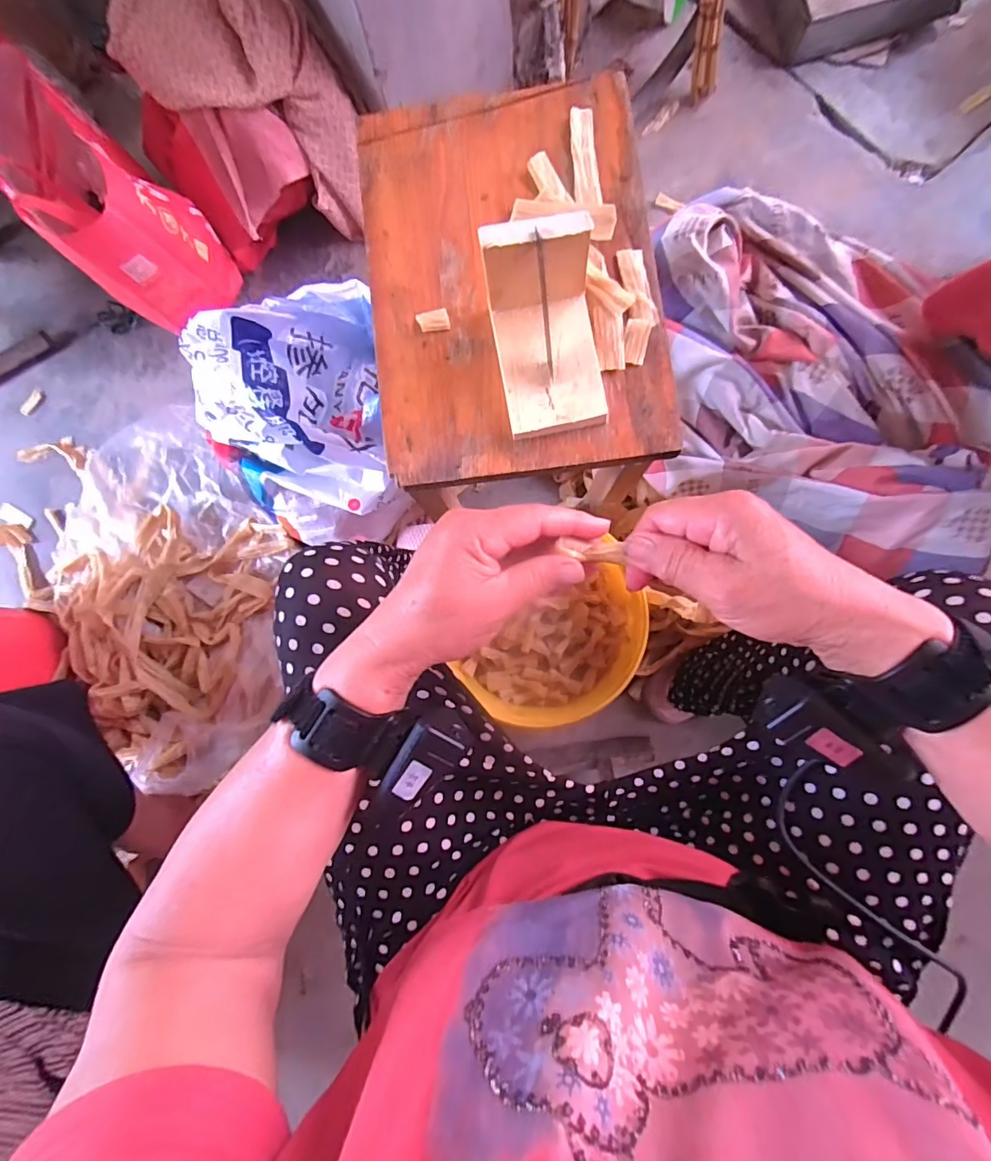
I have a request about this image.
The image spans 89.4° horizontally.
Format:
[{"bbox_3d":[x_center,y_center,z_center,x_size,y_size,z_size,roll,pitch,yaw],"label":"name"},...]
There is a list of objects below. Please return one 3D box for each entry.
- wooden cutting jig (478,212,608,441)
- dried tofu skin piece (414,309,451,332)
[{"bbox_3d":[0.040,-0.181,0.366,0.075,0.069,0.121,-12,85,0],"label":"wooden cutting jig"},{"bbox_3d":[-0.052,-0.216,0.416,0.026,0.004,0.018,-15,85,-1],"label":"dried tofu skin piece"}]

